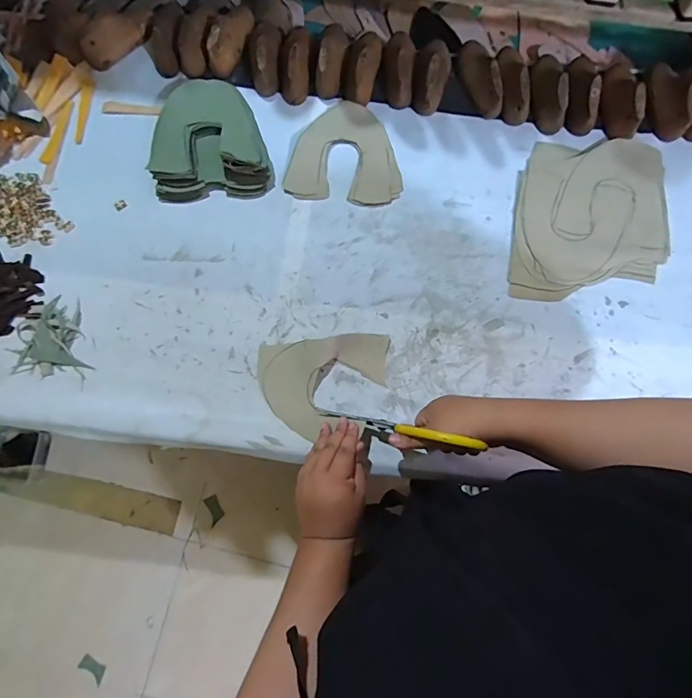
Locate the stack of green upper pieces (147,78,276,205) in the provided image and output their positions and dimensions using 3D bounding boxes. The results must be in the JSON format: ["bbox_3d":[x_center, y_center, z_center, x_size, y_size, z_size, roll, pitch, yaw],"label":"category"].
[{"bbox_3d":[-0.206,-0.320,0.647,0.171,0.045,0.181,-5,77,0],"label":"stack of green upper pieces"}]

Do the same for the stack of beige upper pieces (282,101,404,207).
[{"bbox_3d":[0.003,-0.304,0.655,0.173,0.009,0.164,8,77,3],"label":"stack of beige upper pieces"}]

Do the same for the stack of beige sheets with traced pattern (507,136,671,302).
[{"bbox_3d":[0.361,-0.195,0.628,0.219,0.010,0.265,7,77,2],"label":"stack of beige sheets with traced pattern"}]

